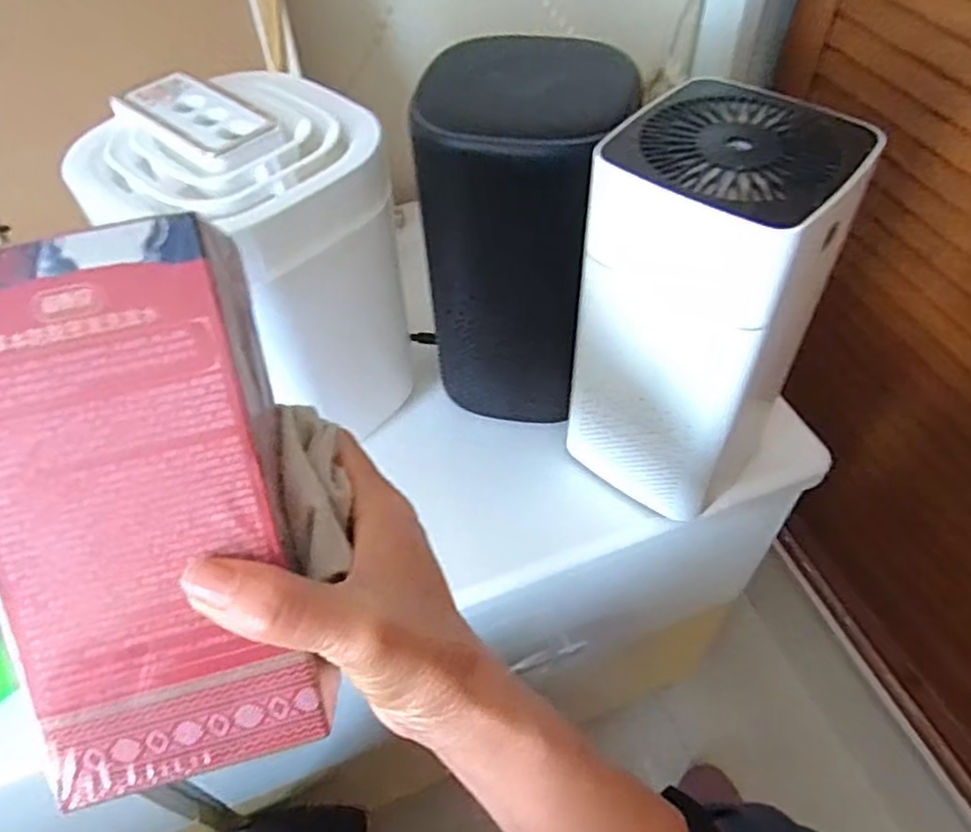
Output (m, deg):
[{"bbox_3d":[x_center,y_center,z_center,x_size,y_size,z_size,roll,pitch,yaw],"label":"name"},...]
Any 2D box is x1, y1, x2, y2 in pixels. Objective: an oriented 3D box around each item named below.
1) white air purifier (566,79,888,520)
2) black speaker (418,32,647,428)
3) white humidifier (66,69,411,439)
[{"bbox_3d":[0.111,-0.048,0.376,0.101,0.208,0.097,31,58,24],"label":"white air purifier"},{"bbox_3d":[0.025,-0.102,0.412,0.098,0.204,0.093,17,53,15],"label":"black speaker"},{"bbox_3d":[-0.132,-0.080,0.419,0.146,0.192,0.129,28,57,23],"label":"white humidifier"}]

